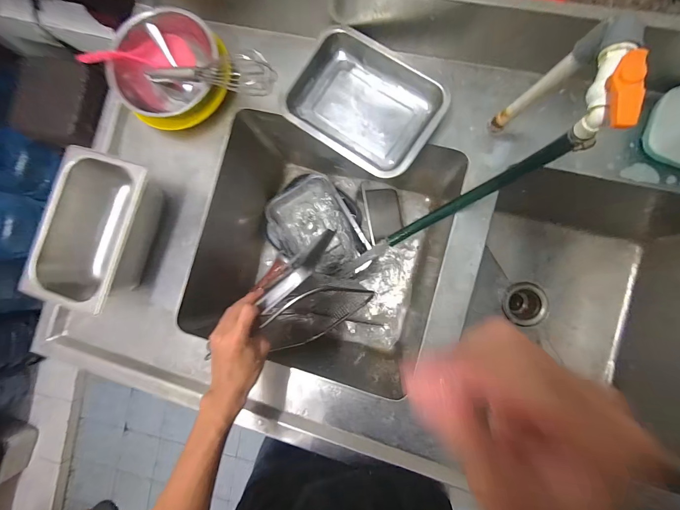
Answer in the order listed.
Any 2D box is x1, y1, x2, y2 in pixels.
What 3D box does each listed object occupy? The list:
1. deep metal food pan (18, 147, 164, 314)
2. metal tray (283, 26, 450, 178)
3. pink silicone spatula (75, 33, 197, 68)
[{"bbox_3d":[-0.427,-0.046,0.534,0.178,0.110,0.268,11,88,7],"label":"deep metal food pan"},{"bbox_3d":[0.043,-0.268,0.527,0.264,0.057,0.198,36,93,8],"label":"metal tray"},{"bbox_3d":[-0.382,-0.385,0.553,0.189,0.023,0.056,-23,83,-26],"label":"pink silicone spatula"}]

